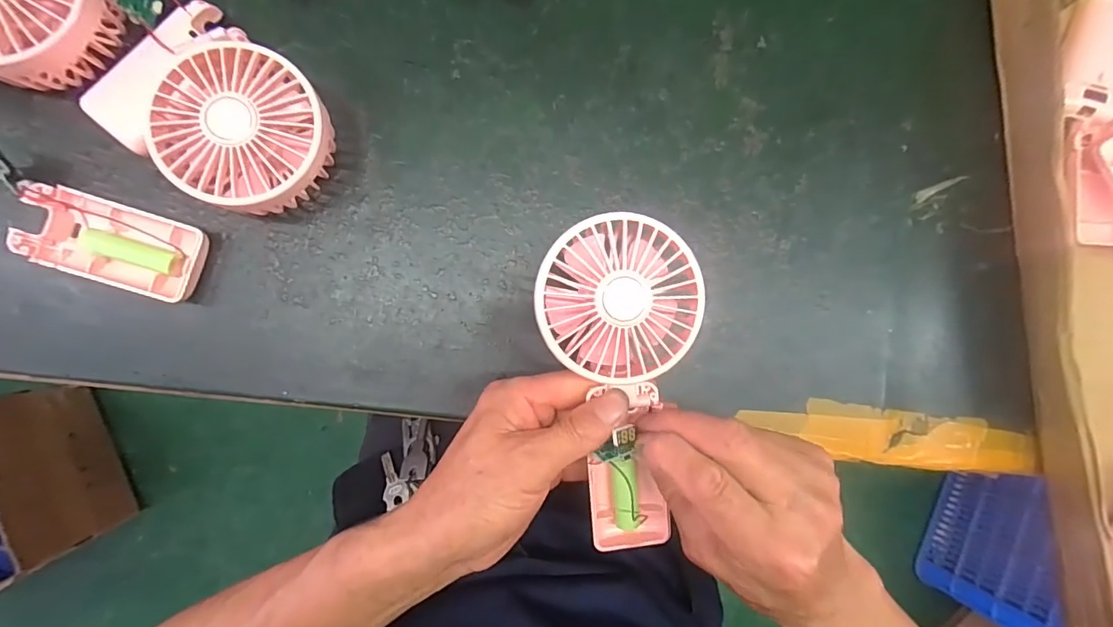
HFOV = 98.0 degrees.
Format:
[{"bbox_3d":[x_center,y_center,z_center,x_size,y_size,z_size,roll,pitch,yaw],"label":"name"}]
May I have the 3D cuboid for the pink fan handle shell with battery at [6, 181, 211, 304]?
[{"bbox_3d":[-0.256,-0.041,0.280,0.093,0.018,0.045,18,86,-5],"label":"pink fan handle shell with battery"}]

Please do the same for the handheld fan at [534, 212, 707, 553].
[{"bbox_3d":[0.035,0.040,0.266,0.083,0.038,0.182,-4,102,-6],"label":"handheld fan"}]

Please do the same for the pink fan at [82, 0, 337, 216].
[{"bbox_3d":[-0.191,-0.113,0.276,0.126,0.046,0.088,40,85,-3],"label":"pink fan"}]

